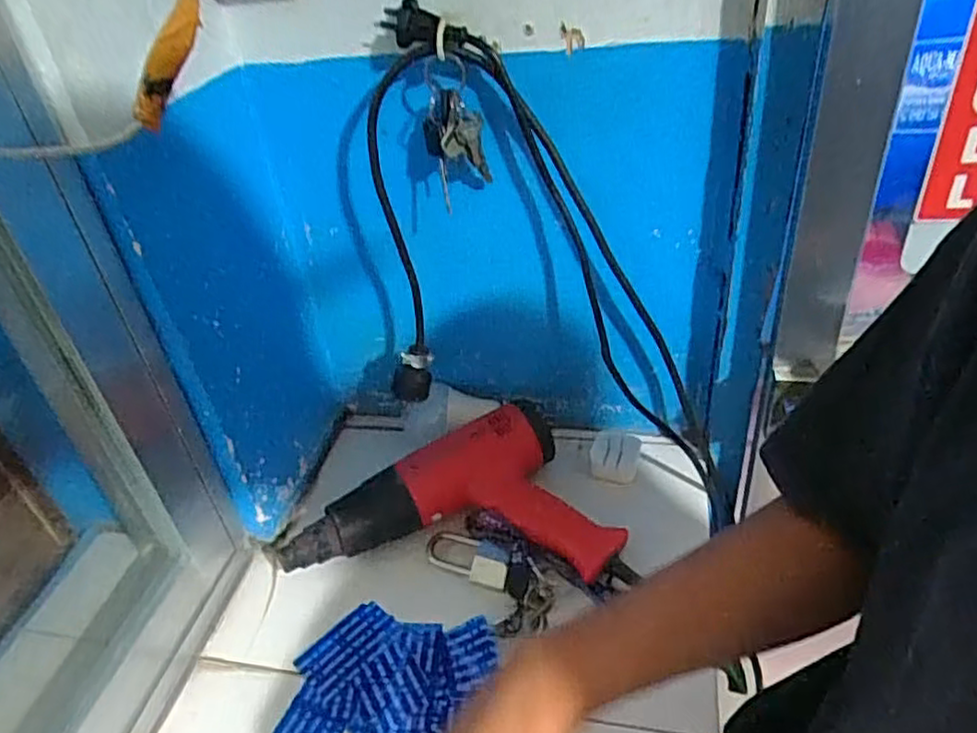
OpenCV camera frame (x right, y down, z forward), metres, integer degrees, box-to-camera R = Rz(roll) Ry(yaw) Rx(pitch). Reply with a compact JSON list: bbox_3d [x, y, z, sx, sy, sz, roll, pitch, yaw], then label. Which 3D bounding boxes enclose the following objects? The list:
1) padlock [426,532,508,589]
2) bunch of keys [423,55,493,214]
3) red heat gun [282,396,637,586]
[{"bbox_3d":[-0.020,0.174,0.616,0.079,0.027,0.041,4,38,14],"label":"padlock"},{"bbox_3d":[-0.027,-0.187,0.563,0.049,0.119,0.049,-9,37,-2],"label":"bunch of keys"},{"bbox_3d":[-0.027,0.108,0.643,0.298,0.071,0.168,0,38,9],"label":"red heat gun"}]

